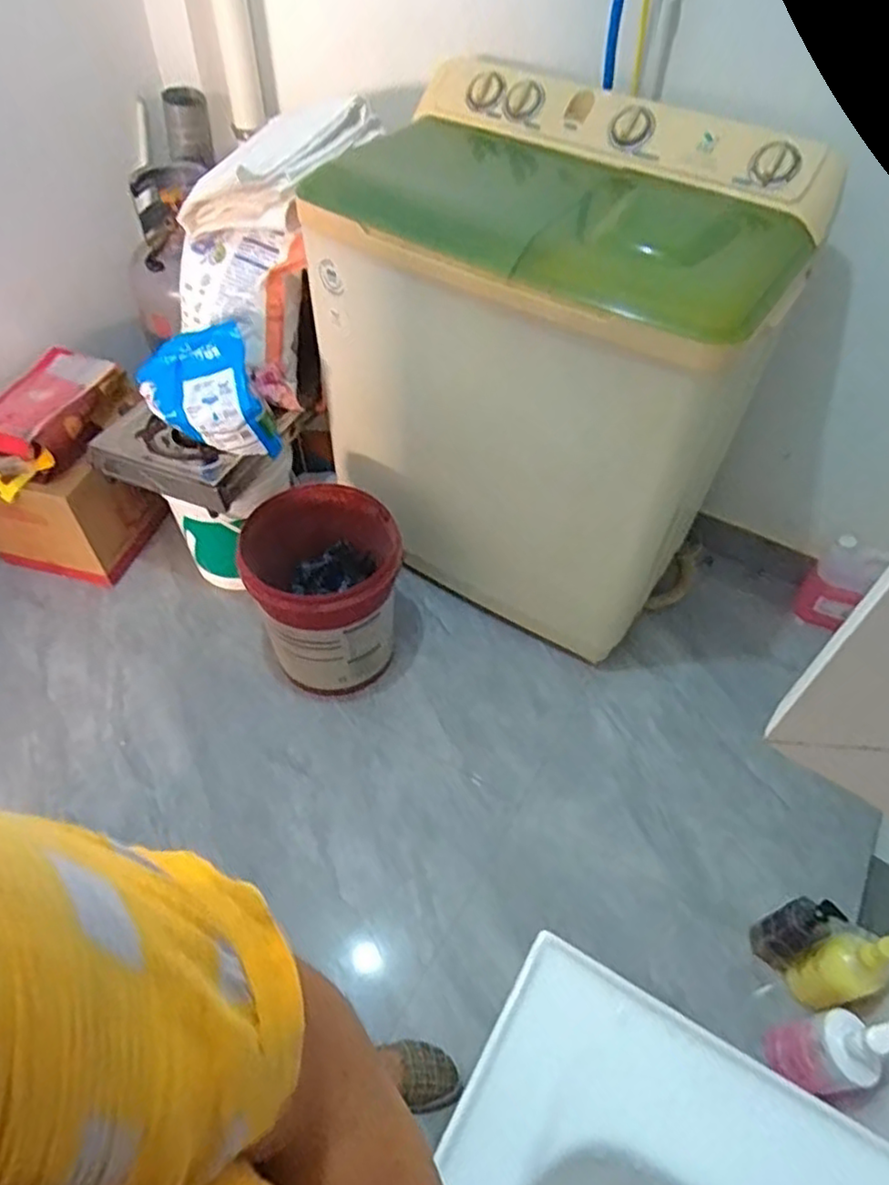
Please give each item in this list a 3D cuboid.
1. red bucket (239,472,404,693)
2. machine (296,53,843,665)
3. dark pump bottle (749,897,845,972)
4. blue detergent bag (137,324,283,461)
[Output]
[{"bbox_3d":[-0.240,0.021,1.444,0.299,0.333,0.258,-11,53,-11],"label":"red bucket"},{"bbox_3d":[0.138,-0.426,1.406,0.873,0.833,0.460,28,56,19],"label":"machine"},{"bbox_3d":[0.561,0.551,1.121,0.074,0.176,0.073,-26,57,-21],"label":"dark pump bottle"},{"bbox_3d":[-0.447,-0.364,1.313,0.221,0.201,0.185,-16,54,-14],"label":"blue detergent bag"}]

